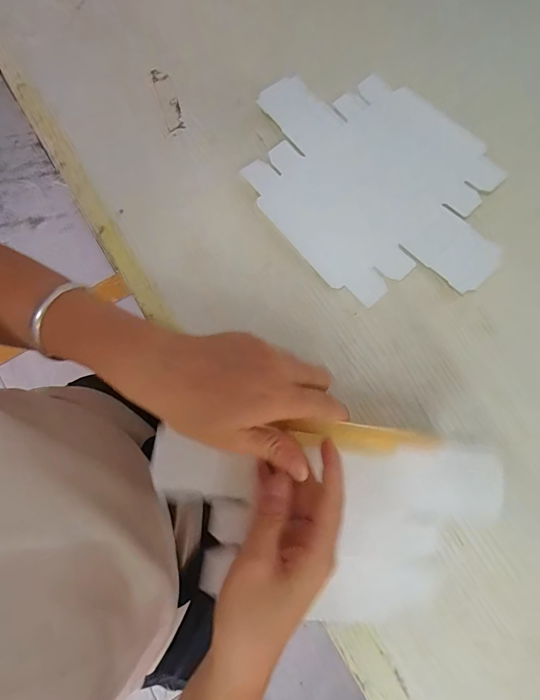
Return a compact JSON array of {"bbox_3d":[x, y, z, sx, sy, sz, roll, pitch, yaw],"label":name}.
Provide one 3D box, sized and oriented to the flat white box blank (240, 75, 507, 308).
[{"bbox_3d":[0.091,-0.144,0.328,0.183,0.009,0.229,-41,81,-8],"label":"flat white box blank"}]

